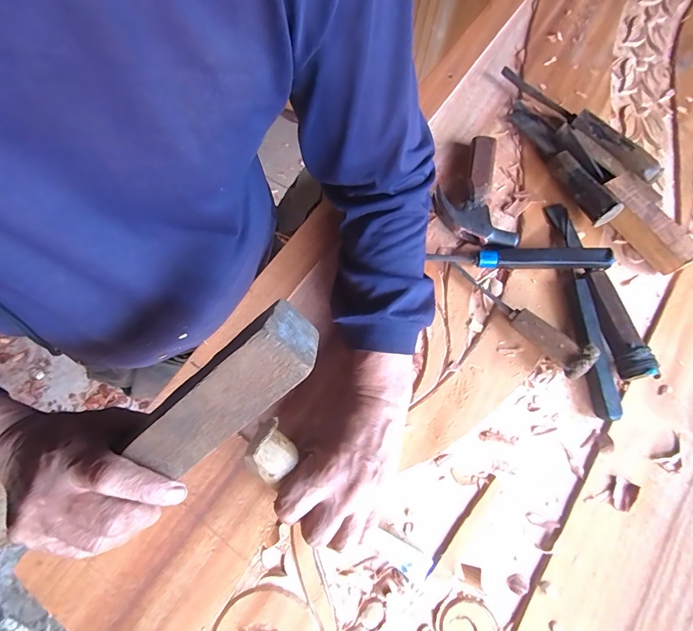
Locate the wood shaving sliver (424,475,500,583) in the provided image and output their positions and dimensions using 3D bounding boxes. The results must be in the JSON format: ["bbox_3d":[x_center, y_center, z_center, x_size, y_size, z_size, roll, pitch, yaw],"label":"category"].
[{"bbox_3d":[0.117,0.208,0.365,0.021,0.004,0.110,40,76,11],"label":"wood shaving sliver"}]

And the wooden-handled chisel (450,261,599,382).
[{"bbox_3d":[0.189,-0.005,0.413,0.031,0.041,0.171,-40,77,-12],"label":"wooden-handled chisel"}]

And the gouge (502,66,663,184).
[{"bbox_3d":[0.302,-0.256,0.499,0.024,0.036,0.243,-36,77,-11],"label":"gouge"}]

